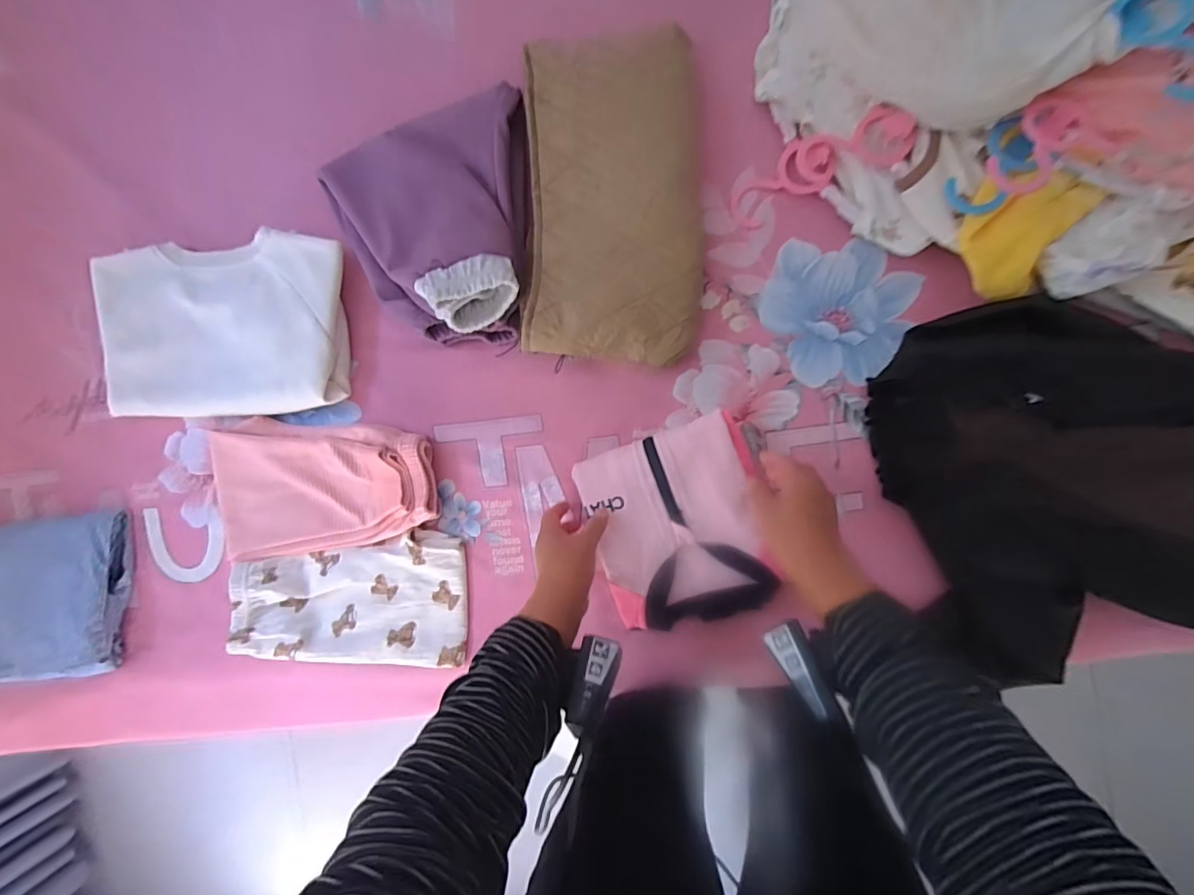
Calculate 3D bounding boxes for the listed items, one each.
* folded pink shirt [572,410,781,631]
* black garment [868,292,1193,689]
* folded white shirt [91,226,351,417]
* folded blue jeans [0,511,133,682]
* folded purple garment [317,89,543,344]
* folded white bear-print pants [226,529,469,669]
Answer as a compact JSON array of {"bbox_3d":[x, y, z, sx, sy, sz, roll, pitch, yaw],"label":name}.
[{"bbox_3d":[0.090,0.083,0.539,0.183,0.043,0.198,-20,87,9],"label":"folded pink shirt"},{"bbox_3d":[0.450,0.030,0.463,0.307,0.098,0.355,-16,89,6],"label":"black garment"},{"bbox_3d":[-0.435,-0.137,0.599,0.299,0.029,0.201,-1,91,6],"label":"folded white shirt"},{"bbox_3d":[-0.694,0.188,0.640,0.238,0.058,0.197,-5,90,6],"label":"folded blue jeans"},{"bbox_3d":[-0.181,-0.240,0.548,0.249,0.090,0.249,0,90,9],"label":"folded purple garment"},{"bbox_3d":[-0.282,0.174,0.598,0.263,0.024,0.146,0,87,2],"label":"folded white bear-print pants"}]

